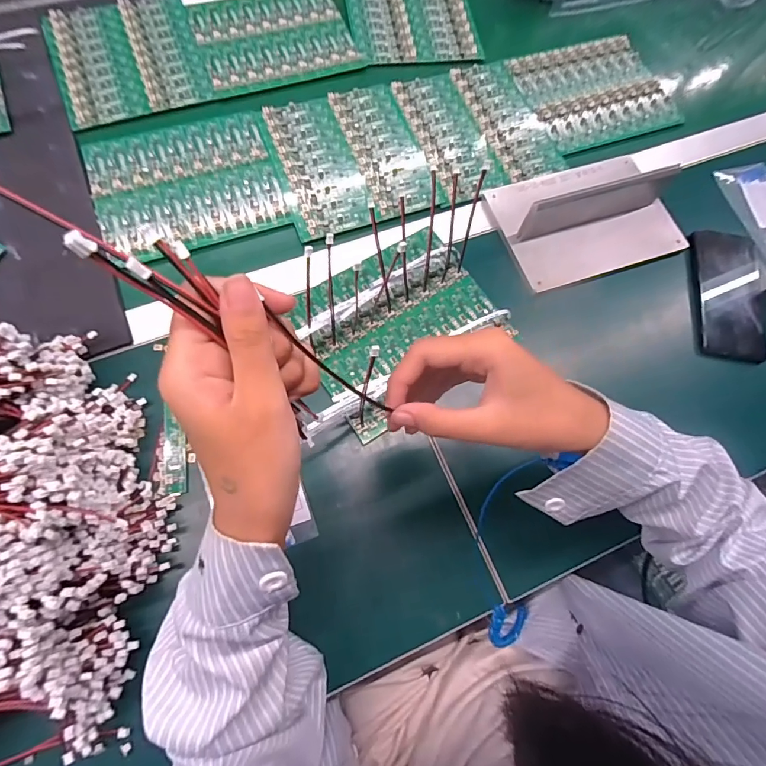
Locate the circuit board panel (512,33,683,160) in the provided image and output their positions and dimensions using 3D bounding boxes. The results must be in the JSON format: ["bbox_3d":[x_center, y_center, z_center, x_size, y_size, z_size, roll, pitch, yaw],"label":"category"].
[{"bbox_3d":[0.277,-0.384,0.575,0.184,0.008,0.163,-18,72,-10],"label":"circuit board panel"}]

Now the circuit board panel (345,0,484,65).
[{"bbox_3d":[0.040,-0.512,0.604,0.173,0.010,0.185,-7,71,-6],"label":"circuit board panel"}]

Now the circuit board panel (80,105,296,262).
[{"bbox_3d":[-0.218,-0.229,0.494,0.204,0.015,0.171,-19,72,-10],"label":"circuit board panel"}]

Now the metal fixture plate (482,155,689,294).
[{"bbox_3d":[0.235,-0.193,0.485,0.206,0.051,0.140,-17,74,-9],"label":"metal fixture plate"}]

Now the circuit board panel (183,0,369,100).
[{"bbox_3d":[-0.141,-0.456,0.571,0.193,0.008,0.167,-18,72,-10],"label":"circuit board panel"}]

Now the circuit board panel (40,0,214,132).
[{"bbox_3d":[-0.319,-0.410,0.547,0.170,0.014,0.190,-21,73,-11],"label":"circuit board panel"}]

